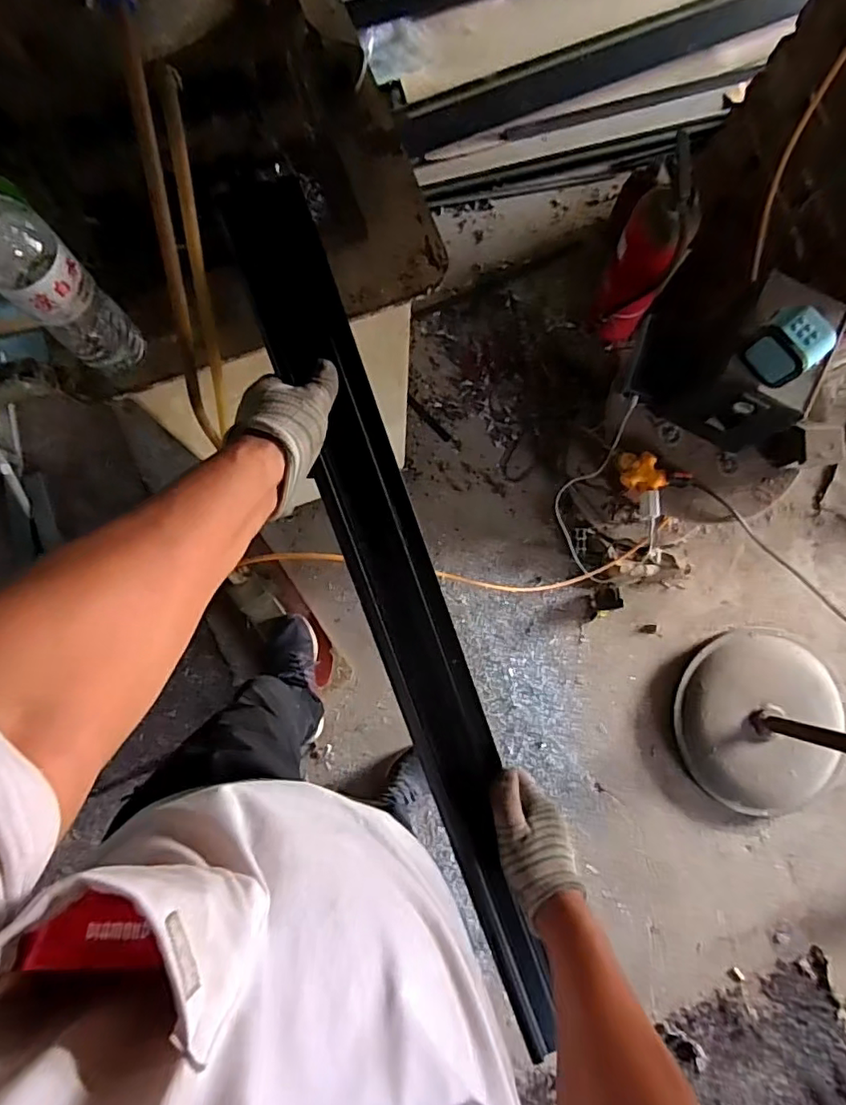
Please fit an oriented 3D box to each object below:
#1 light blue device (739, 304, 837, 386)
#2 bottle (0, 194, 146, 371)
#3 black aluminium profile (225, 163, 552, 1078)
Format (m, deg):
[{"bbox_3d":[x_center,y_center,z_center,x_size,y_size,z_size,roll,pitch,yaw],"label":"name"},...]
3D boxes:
[{"bbox_3d":[0.525,-0.298,0.844,0.078,0.082,0.088,-43,88,-7],"label":"light blue device"},{"bbox_3d":[-0.300,-0.212,0.474,0.056,0.216,0.062,42,83,1],"label":"bottle"},{"bbox_3d":[-0.014,0.059,0.533,0.076,0.050,0.784,-18,98,-4],"label":"black aluminium profile"}]

